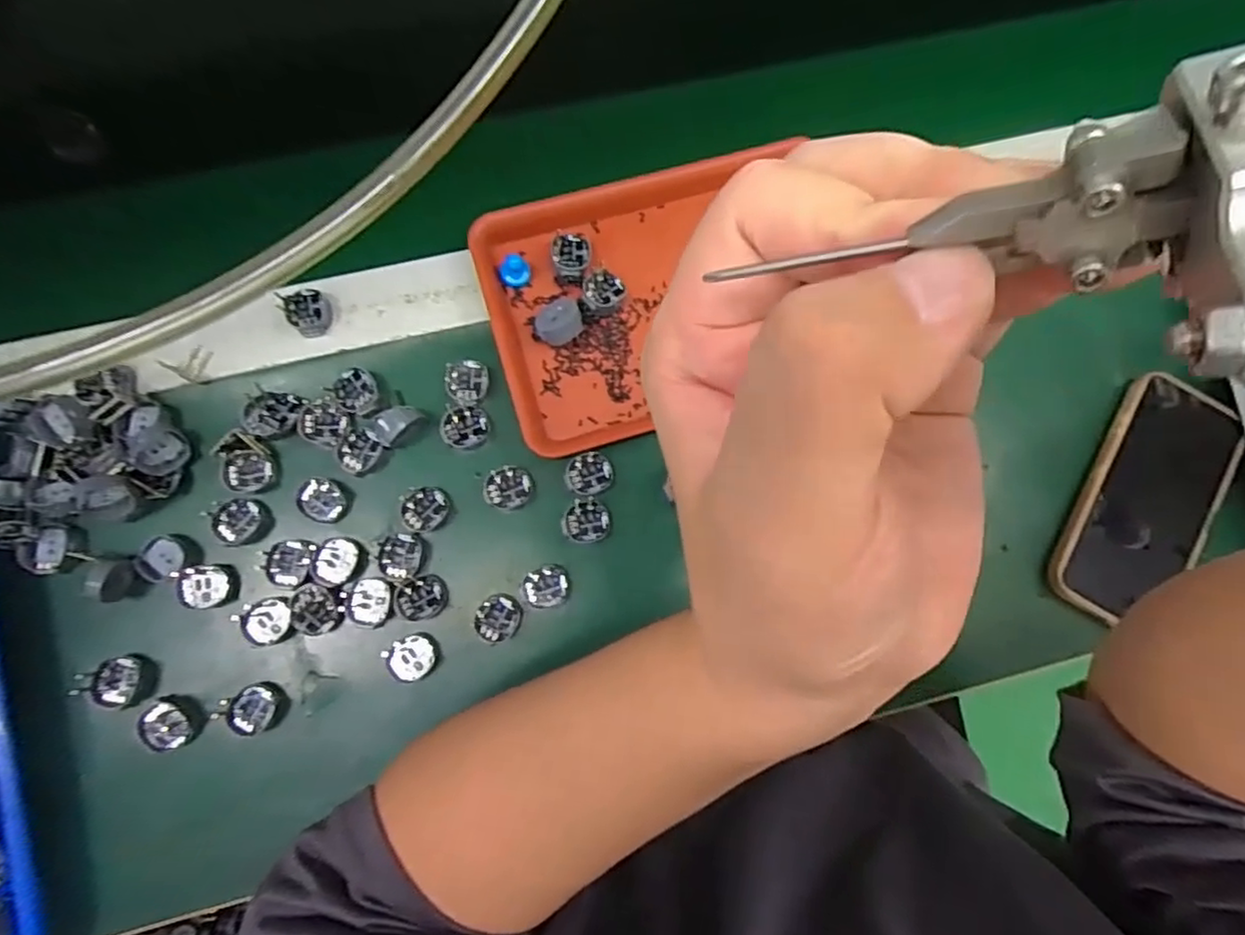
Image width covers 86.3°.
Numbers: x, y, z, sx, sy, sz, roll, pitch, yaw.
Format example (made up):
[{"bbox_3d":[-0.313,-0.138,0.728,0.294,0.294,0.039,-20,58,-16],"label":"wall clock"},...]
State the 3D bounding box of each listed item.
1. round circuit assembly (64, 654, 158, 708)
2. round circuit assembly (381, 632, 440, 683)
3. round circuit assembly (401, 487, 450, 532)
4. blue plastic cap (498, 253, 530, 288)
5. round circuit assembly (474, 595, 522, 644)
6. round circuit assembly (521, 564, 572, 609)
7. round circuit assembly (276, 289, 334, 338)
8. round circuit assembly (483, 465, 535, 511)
[{"bbox_3d":[-0.286,0.122,0.378,0.032,0.028,0.027,2,82,-4],"label":"round circuit assembly"},{"bbox_3d":[-0.121,0.110,0.382,0.025,0.013,0.026,1,82,-4],"label":"round circuit assembly"},{"bbox_3d":[-0.117,0.025,0.396,0.025,0.007,0.028,42,81,2],"label":"round circuit assembly"},{"bbox_3d":[-0.068,-0.123,0.416,0.018,0.021,0.014,-44,87,-8],"label":"blue plastic cap"},{"bbox_3d":[-0.073,0.089,0.390,0.026,0.010,0.026,1,82,-4],"label":"round circuit assembly"},{"bbox_3d":[-0.045,0.071,0.394,0.029,0.007,0.024,-12,83,-5],"label":"round circuit assembly"},{"bbox_3d":[-0.190,-0.094,0.405,0.024,0.019,0.025,1,82,-4],"label":"round circuit assembly"},{"bbox_3d":[-0.068,0.013,0.399,0.029,0.009,0.025,-25,84,-7],"label":"round circuit assembly"}]

